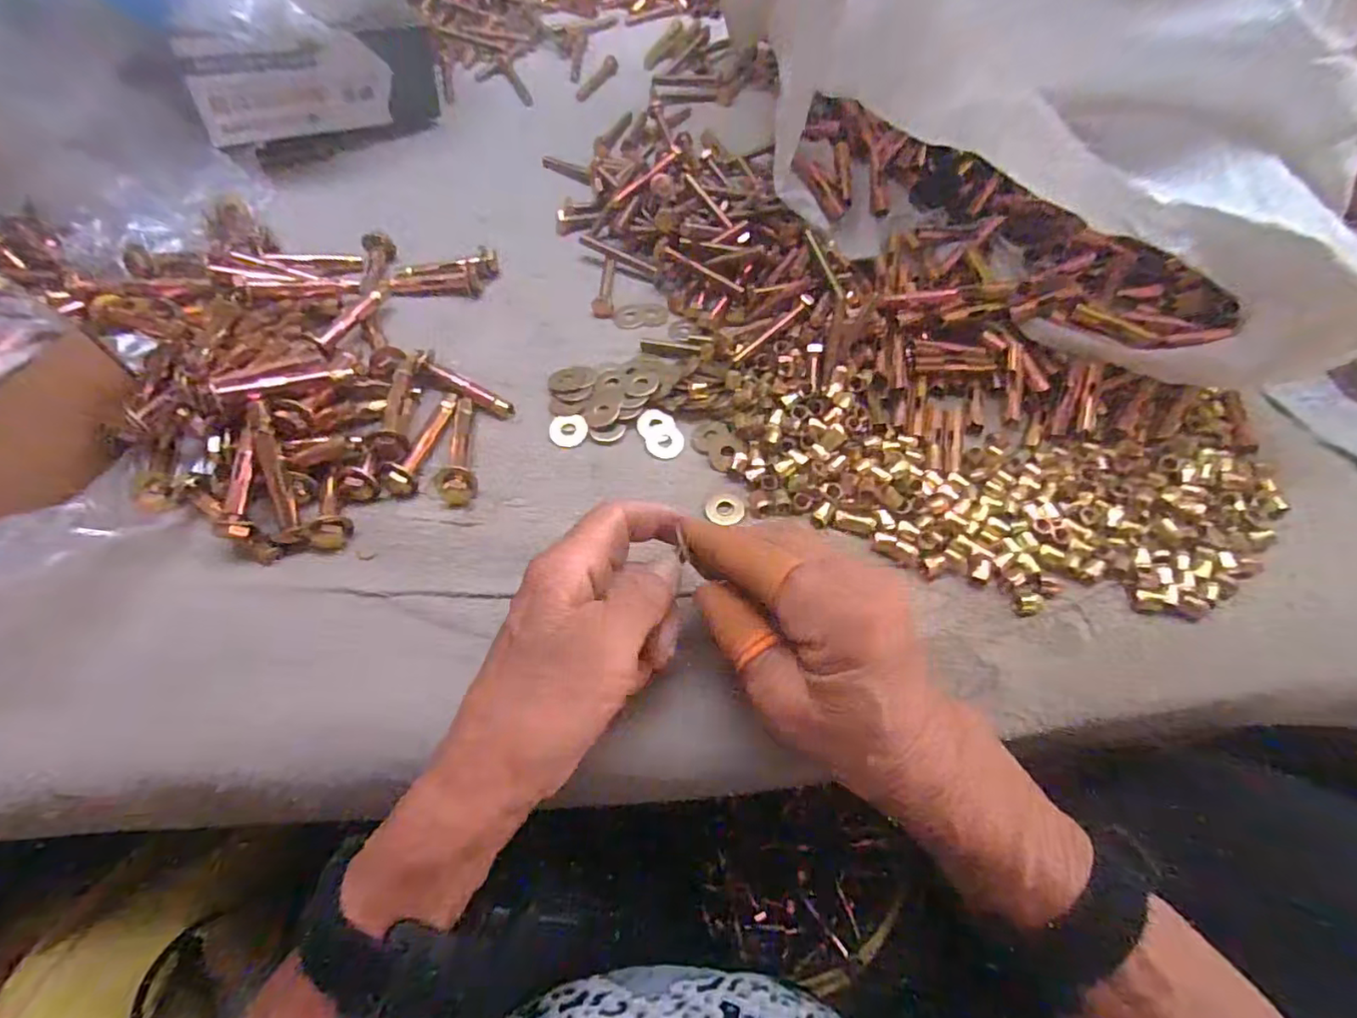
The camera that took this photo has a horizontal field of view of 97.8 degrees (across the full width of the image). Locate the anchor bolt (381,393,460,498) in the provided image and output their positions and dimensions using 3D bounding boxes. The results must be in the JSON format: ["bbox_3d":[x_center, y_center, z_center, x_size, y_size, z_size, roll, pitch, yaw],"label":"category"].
[{"bbox_3d":[-0.136,-0.039,0.310,0.015,0.017,0.068,9,62,7],"label":"anchor bolt"}]

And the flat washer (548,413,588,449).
[{"bbox_3d":[-0.061,-0.045,0.330,0.021,0.004,0.021,-5,62,-1],"label":"flat washer"}]

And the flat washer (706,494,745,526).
[{"bbox_3d":[0.024,0.000,0.306,0.019,0.004,0.019,2,62,3],"label":"flat washer"}]

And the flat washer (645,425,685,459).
[{"bbox_3d":[-0.007,-0.038,0.329,0.021,0.004,0.021,4,66,-10],"label":"flat washer"}]

